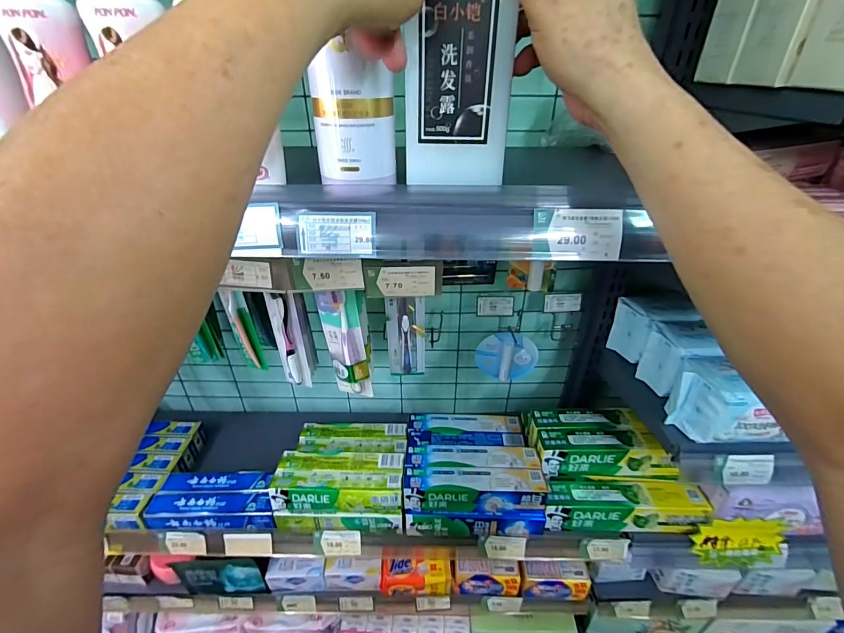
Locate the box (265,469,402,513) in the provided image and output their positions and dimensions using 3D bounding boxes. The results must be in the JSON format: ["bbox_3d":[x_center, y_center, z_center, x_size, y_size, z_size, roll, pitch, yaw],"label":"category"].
[{"bbox_3d":[-0.120,0.250,0.571,0.181,0.042,0.044,1,34,2],"label":"box"}]

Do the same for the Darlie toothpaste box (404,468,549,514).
[{"bbox_3d":[0.075,0.249,0.575,0.195,0.045,0.043,1,34,2],"label":"Darlie toothpaste box"}]

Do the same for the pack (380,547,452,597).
[{"bbox_3d":[-0.010,0.444,0.695,0.120,0.060,0.056,-2,34,-3],"label":"pack"}]

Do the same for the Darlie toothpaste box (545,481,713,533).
[{"bbox_3d":[0.295,0.280,0.595,0.228,0.053,0.058,1,34,2],"label":"Darlie toothpaste box"}]

